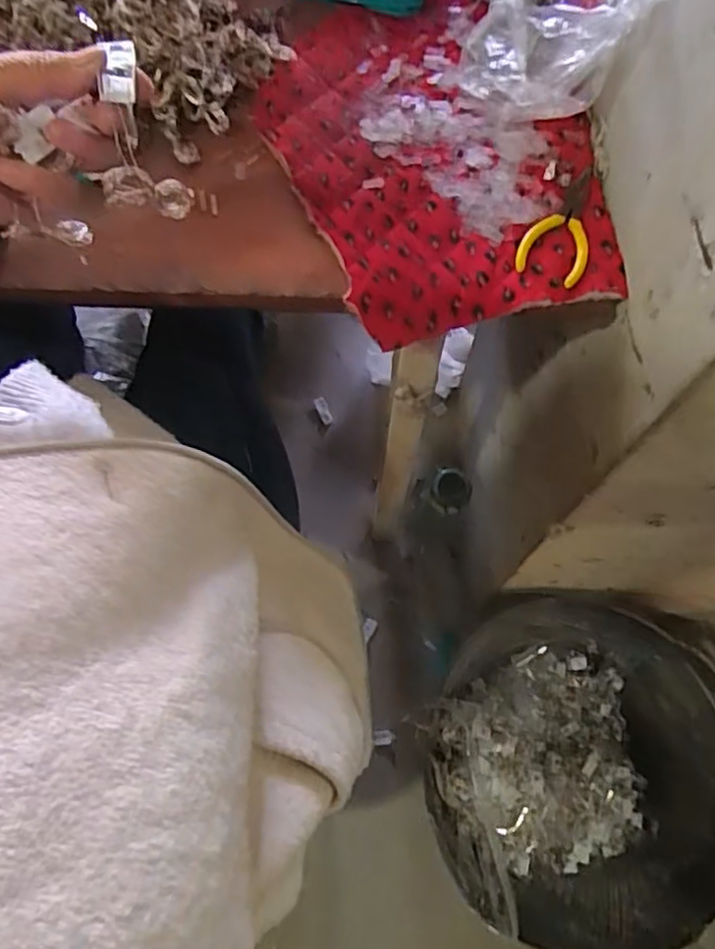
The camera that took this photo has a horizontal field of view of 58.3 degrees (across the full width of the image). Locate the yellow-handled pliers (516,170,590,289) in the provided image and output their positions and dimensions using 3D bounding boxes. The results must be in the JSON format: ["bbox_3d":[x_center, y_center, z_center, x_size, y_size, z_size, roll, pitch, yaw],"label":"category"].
[{"bbox_3d":[0.166,-0.198,0.507,0.052,0.006,0.115,25,69,9],"label":"yellow-handled pliers"}]

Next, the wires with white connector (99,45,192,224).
[{"bbox_3d":[-0.123,-0.183,0.345,0.040,0.052,0.088,-19,69,-9],"label":"wires with white connector"}]

